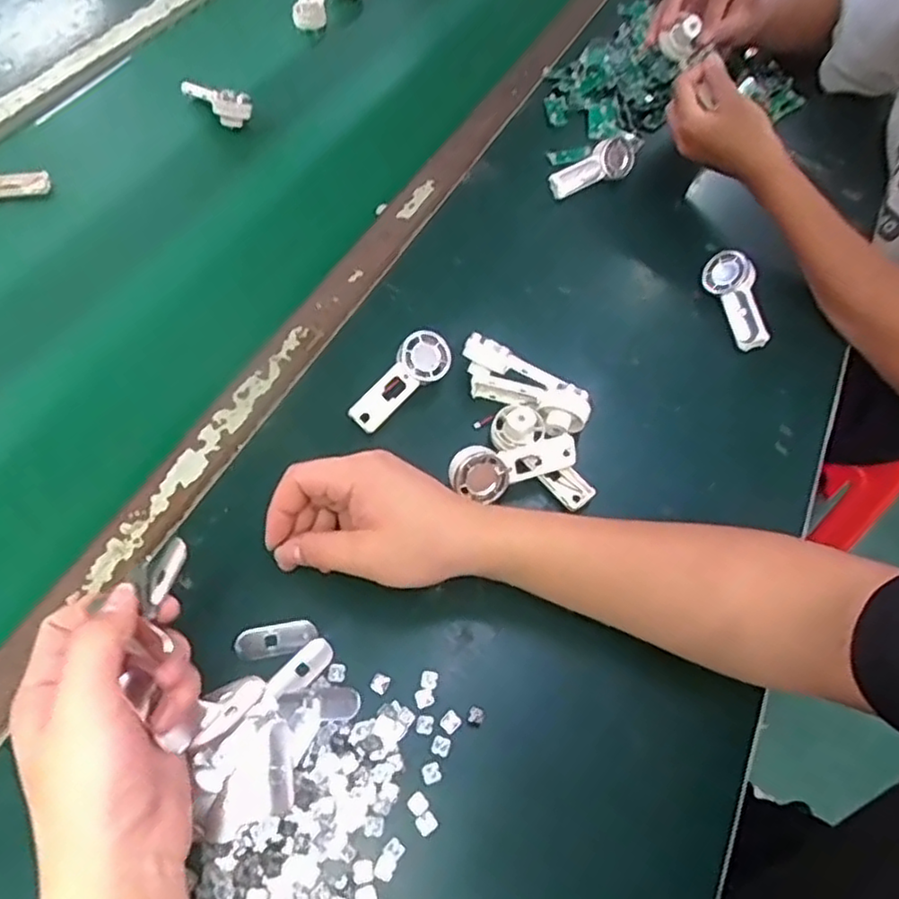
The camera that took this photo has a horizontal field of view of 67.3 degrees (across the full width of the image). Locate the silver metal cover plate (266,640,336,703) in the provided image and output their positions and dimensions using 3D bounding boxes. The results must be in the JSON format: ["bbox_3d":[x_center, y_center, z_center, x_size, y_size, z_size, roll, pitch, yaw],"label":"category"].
[{"bbox_3d":[-0.093,0.138,0.421,0.018,0.007,0.046,39,64,18],"label":"silver metal cover plate"}]

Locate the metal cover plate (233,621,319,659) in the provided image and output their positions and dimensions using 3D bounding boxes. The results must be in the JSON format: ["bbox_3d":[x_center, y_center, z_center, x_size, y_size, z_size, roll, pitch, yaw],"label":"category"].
[{"bbox_3d":[-0.112,0.122,0.434,0.051,0.004,0.021,-7,59,-8],"label":"metal cover plate"}]

